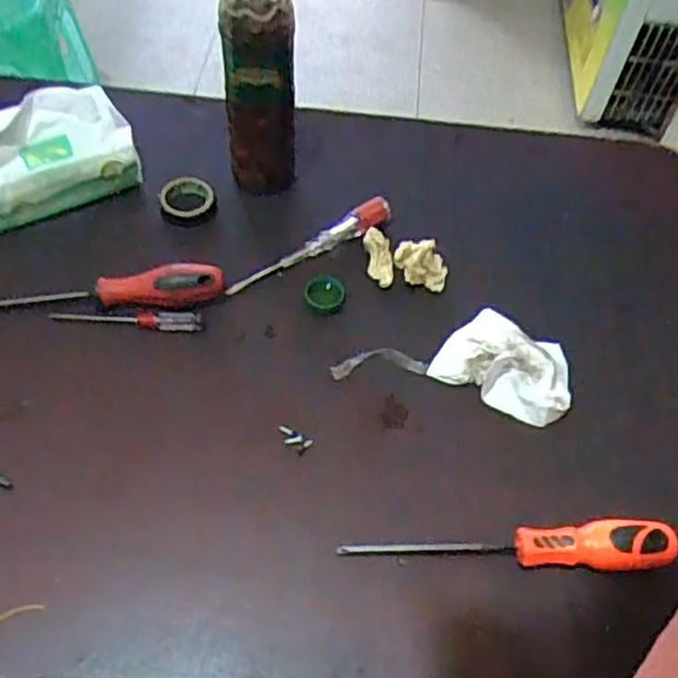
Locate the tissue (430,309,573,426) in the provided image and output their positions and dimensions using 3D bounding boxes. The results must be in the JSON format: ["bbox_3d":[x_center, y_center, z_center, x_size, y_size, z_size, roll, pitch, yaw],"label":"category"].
[{"bbox_3d":[0.134,0.019,0.574,0.103,0.022,0.069,26,58,14],"label":"tissue"}]

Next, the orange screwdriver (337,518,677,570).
[{"bbox_3d":[0.116,0.142,0.488,0.219,0.031,0.031,0,56,-4],"label":"orange screwdriver"}]

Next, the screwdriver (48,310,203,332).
[{"bbox_3d":[-0.172,-0.016,0.587,0.121,0.009,0.015,1,56,-3],"label":"screwdriver"}]

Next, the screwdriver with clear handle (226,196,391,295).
[{"bbox_3d":[-0.024,-0.083,0.637,0.158,0.031,0.021,-30,63,-22],"label":"screwdriver with clear handle"}]

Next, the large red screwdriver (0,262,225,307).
[{"bbox_3d":[-0.220,-0.038,0.588,0.251,0.029,0.031,-3,56,-6],"label":"large red screwdriver"}]

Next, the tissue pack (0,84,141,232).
[{"bbox_3d":[-0.258,-0.168,0.641,0.147,0.070,0.088,-20,59,-16],"label":"tissue pack"}]

